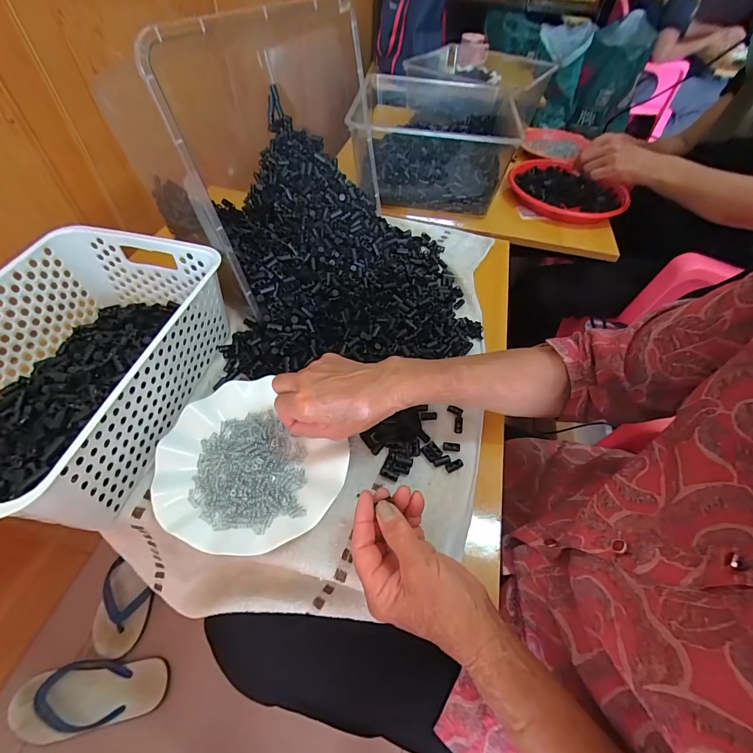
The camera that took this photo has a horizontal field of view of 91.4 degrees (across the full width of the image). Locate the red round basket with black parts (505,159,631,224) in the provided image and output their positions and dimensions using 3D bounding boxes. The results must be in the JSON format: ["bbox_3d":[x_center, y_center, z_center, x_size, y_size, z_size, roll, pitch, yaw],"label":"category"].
[{"bbox_3d":[0.392,-0.386,0.763,0.227,0.039,0.208,3,52,-3],"label":"red round basket with black parts"}]

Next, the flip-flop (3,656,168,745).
[{"bbox_3d":[-0.488,0.539,0.624,0.235,0.037,0.099,-8,54,-11],"label":"flip-flop"}]

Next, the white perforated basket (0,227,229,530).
[{"bbox_3d":[-0.307,-0.011,0.377,0.200,0.103,0.308,13,52,4],"label":"white perforated basket"}]

